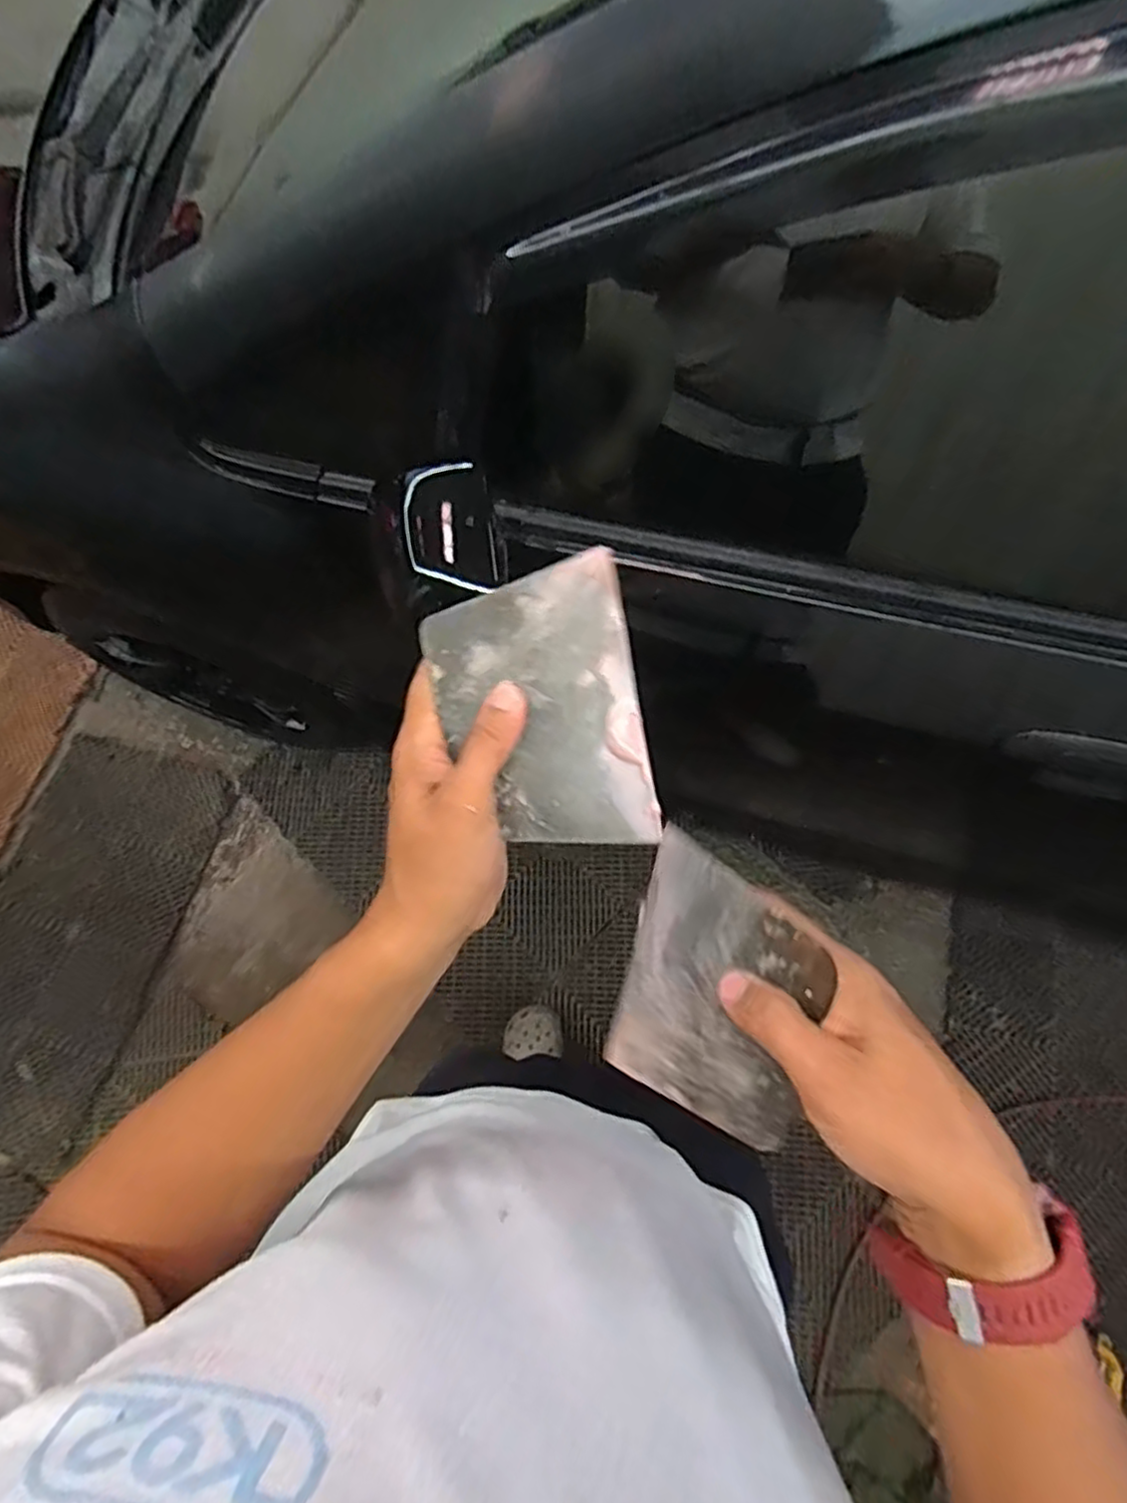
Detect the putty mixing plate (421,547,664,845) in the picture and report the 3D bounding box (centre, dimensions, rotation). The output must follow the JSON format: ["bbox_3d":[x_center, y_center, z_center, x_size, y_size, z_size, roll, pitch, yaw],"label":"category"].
[{"bbox_3d":[-0.011,-0.020,0.363,0.098,0.008,0.140,-11,91,4],"label":"putty mixing plate"}]

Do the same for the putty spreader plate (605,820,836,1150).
[{"bbox_3d":[0.073,0.122,0.351,0.099,0.004,0.138,28,116,37],"label":"putty spreader plate"}]

